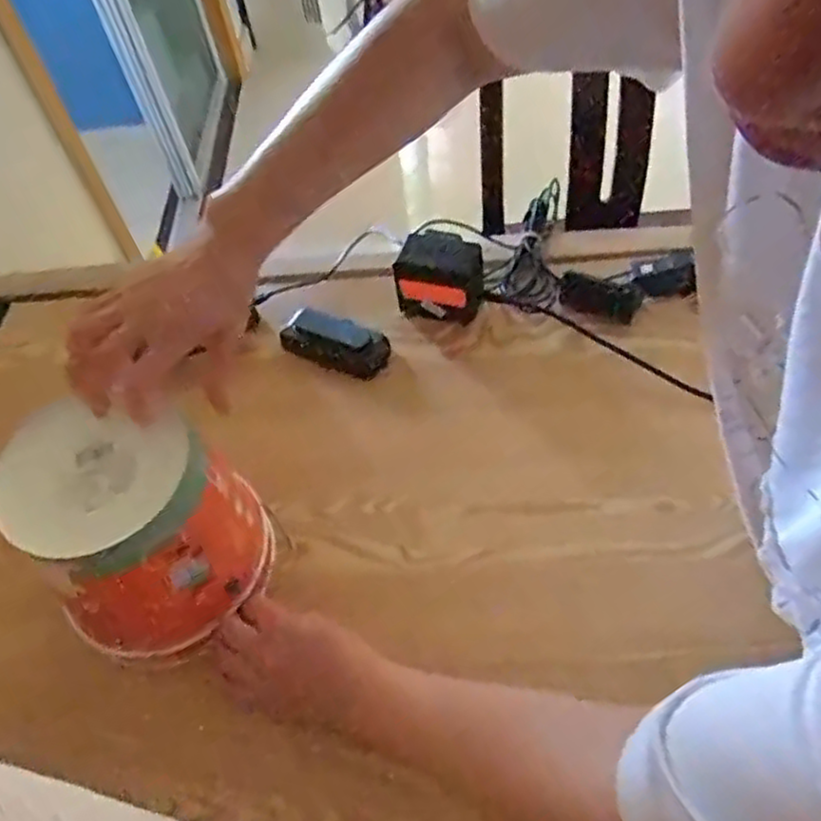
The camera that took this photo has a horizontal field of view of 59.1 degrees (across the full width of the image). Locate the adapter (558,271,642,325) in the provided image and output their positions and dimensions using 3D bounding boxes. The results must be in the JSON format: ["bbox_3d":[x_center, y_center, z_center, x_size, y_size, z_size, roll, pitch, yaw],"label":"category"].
[{"bbox_3d":[0.184,-0.109,0.715,0.079,0.021,0.042,16,58,18],"label":"adapter"}]

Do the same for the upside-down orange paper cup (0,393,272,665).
[{"bbox_3d":[-0.193,0.076,0.523,0.140,0.130,0.148,-29,56,-17],"label":"upside-down orange paper cup"}]

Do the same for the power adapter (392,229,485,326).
[{"bbox_3d":[0.030,-0.131,0.719,0.089,0.072,0.065,3,53,6],"label":"power adapter"}]

